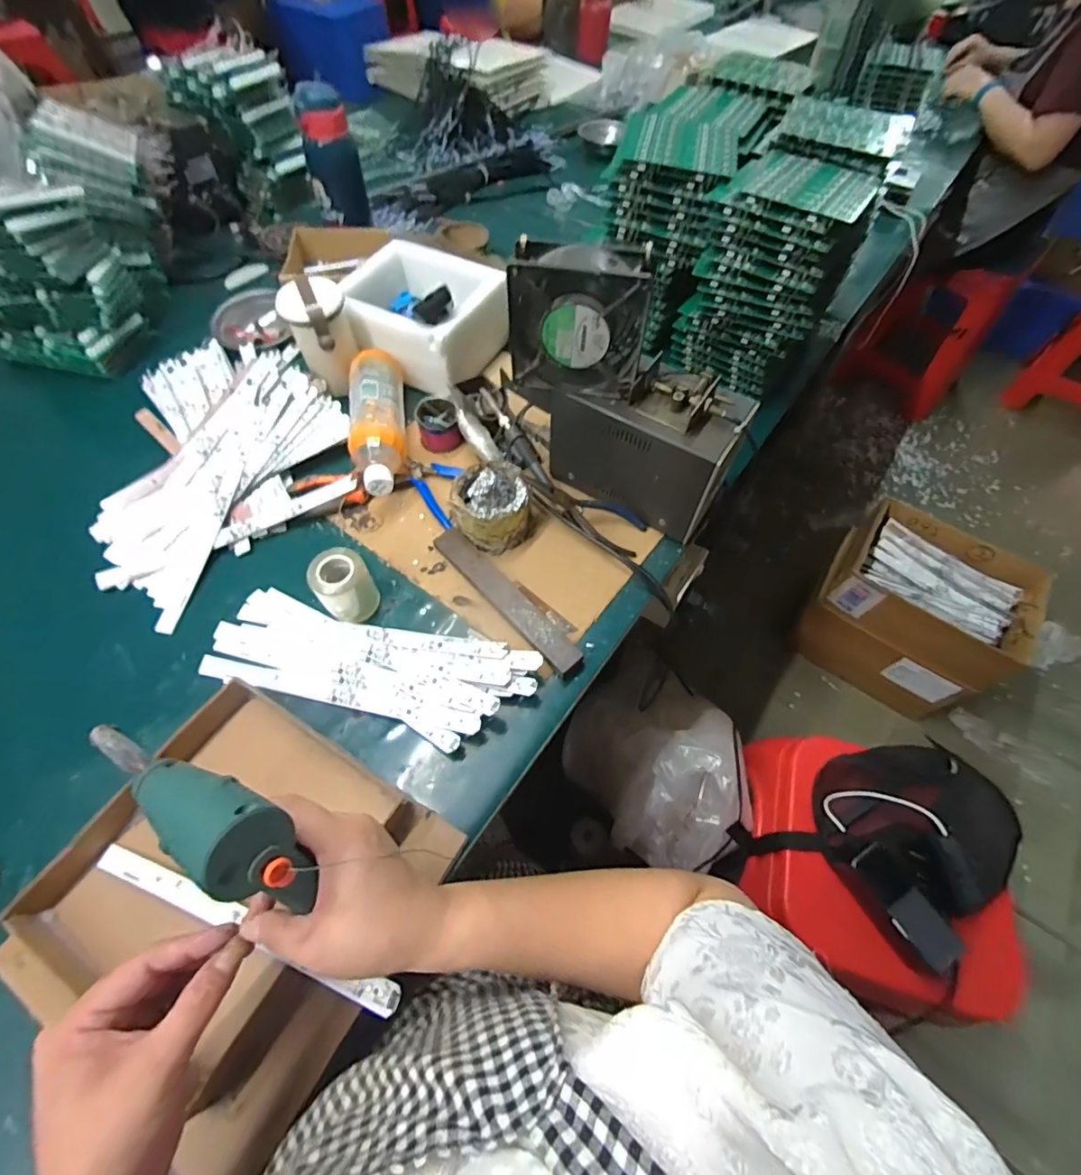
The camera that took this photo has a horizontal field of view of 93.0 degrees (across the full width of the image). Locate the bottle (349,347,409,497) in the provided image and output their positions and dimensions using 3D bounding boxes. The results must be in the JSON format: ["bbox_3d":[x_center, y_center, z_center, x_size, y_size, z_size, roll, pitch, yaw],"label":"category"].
[{"bbox_3d":[-0.200,-0.204,0.632,0.066,0.070,0.232,-6,59,-6],"label":"bottle"}]

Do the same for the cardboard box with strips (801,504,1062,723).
[{"bbox_3d":[0.832,0.052,1.171,0.383,0.272,0.307,34,63,17],"label":"cardboard box with strips"}]

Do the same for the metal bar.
[{"bbox_3d":[-0.036,0.006,0.540,0.038,0.011,0.209,-32,65,-28],"label":"metal bar"}]

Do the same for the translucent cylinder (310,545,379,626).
[{"bbox_3d":[-0.199,-0.002,0.520,0.052,0.074,0.044,-39,67,-21],"label":"translucent cylinder"}]

